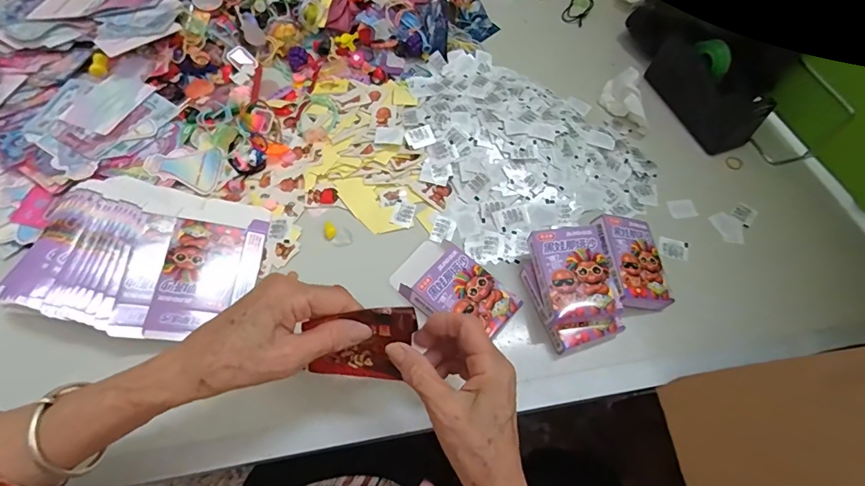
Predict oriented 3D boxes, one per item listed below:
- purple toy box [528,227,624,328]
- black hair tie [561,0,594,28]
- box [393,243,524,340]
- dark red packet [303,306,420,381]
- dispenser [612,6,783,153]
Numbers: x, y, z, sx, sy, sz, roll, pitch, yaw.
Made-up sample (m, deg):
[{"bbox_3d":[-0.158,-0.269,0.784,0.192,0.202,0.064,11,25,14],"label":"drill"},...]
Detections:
[{"bbox_3d":[0.137,0.030,0.404,0.072,0.022,0.092,-5,65,-2],"label":"purple toy box"},{"bbox_3d":[0.222,-0.355,0.635,0.034,0.013,0.068,28,65,11],"label":"black hair tie"},{"bbox_3d":[0.021,0.047,0.417,0.119,0.024,0.071,41,68,16],"label":"box"},{"bbox_3d":[-0.052,0.074,0.307,0.076,0.009,0.059,5,107,1],"label":"dark red packet"},{"bbox_3d":[0.340,-0.189,0.524,0.045,0.067,0.151,-20,66,-13],"label":"dispenser"}]

